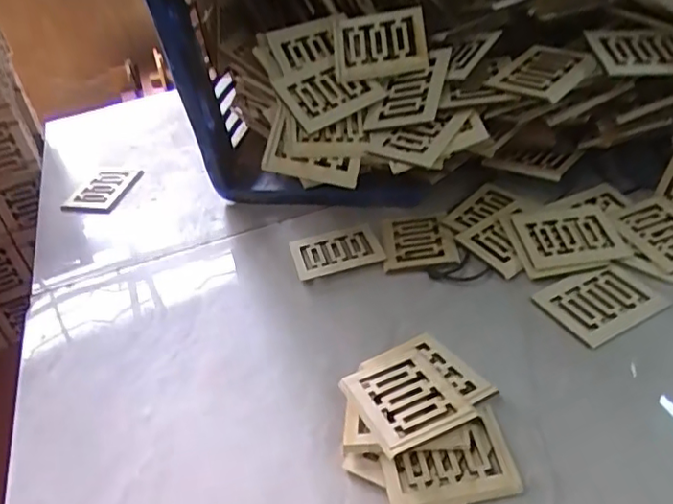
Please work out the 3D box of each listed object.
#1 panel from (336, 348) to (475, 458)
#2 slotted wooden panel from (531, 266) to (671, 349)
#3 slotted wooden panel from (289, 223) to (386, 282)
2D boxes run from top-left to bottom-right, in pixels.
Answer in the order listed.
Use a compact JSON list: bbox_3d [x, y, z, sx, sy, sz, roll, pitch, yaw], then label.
[{"bbox_3d":[0.047,0.100,0.415,0.064,0.006,0.077,-21,33,-16],"label":"panel"},{"bbox_3d":[0.207,0.039,0.480,0.079,0.006,0.065,-25,41,-15],"label":"slotted wooden panel"},{"bbox_3d":[0.000,-0.001,0.556,0.080,0.009,0.056,-13,40,-8],"label":"slotted wooden panel"}]

